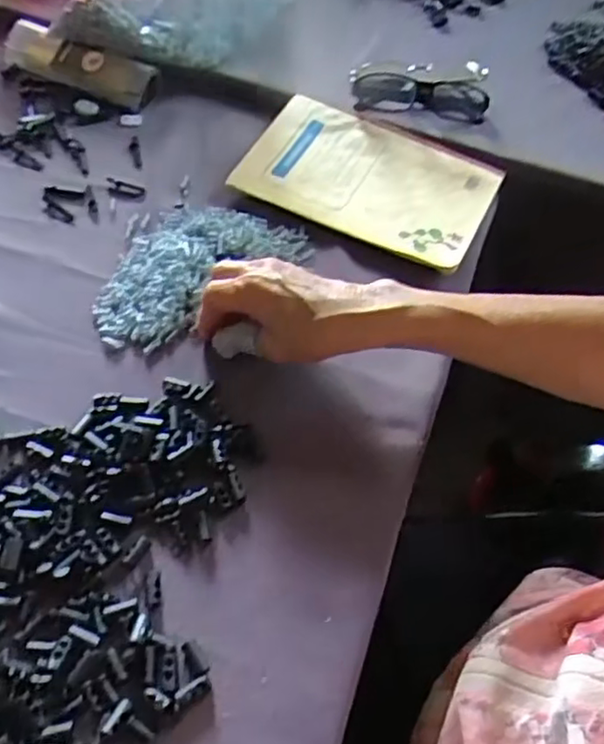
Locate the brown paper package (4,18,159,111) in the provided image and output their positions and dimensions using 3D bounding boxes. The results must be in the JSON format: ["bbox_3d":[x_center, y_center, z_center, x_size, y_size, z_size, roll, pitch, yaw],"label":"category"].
[{"bbox_3d":[-0.211,-0.291,0.638,0.157,0.024,0.045,21,96,10],"label":"brown paper package"}]

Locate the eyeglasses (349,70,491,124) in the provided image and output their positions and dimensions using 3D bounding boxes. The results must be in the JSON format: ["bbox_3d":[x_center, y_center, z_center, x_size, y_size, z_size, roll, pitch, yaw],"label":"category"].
[{"bbox_3d":[0.112,-0.259,0.630,0.126,0.025,0.044,3,54,-3],"label":"eyeglasses"}]

